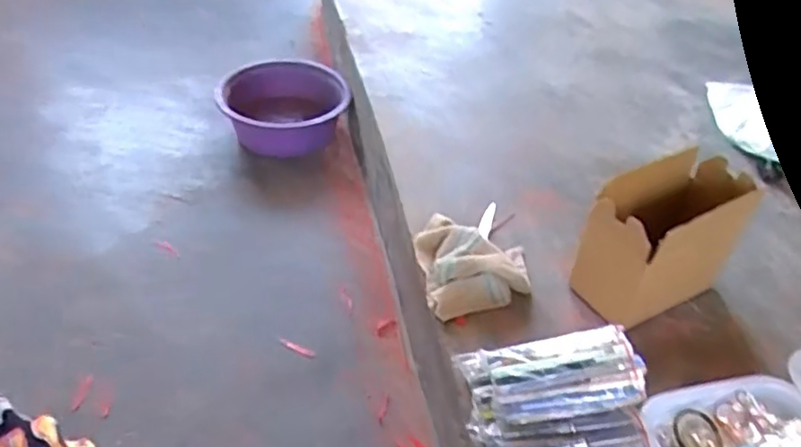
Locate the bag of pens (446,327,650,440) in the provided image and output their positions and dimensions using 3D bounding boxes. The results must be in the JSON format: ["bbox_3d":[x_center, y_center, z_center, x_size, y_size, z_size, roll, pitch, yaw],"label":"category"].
[{"bbox_3d":[0.151,0.164,0.673,0.198,0.066,0.090,-16,37,21],"label":"bag of pens"}]

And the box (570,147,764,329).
[{"bbox_3d":[0.341,0.031,0.842,0.205,0.198,0.101,-19,47,-25],"label":"box"}]

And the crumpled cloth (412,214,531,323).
[{"bbox_3d":[0.107,0.050,0.900,0.156,0.059,0.170,-2,42,-9],"label":"crumpled cloth"}]

